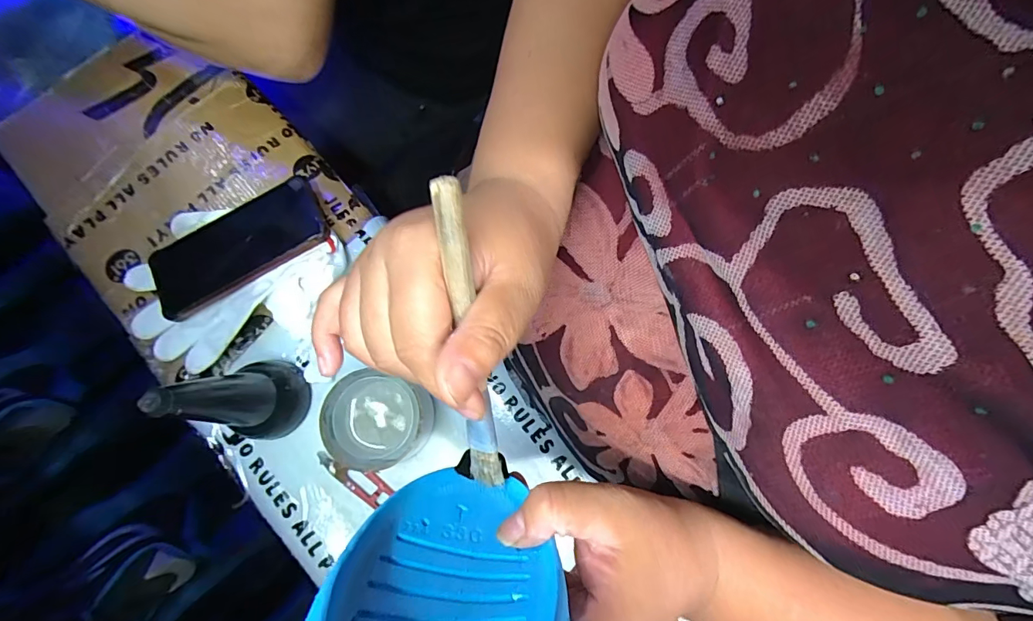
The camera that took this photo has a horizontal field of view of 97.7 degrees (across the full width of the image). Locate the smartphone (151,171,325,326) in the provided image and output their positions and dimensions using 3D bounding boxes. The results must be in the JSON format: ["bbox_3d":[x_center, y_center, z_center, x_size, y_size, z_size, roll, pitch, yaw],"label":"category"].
[{"bbox_3d":[-0.269,-0.061,0.436,0.168,0.012,0.085,-27,70,-2],"label":"smartphone"}]

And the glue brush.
[{"bbox_3d":[-0.020,0.023,0.194,0.014,0.007,0.159,-5,123,0],"label":"glue brush"}]

